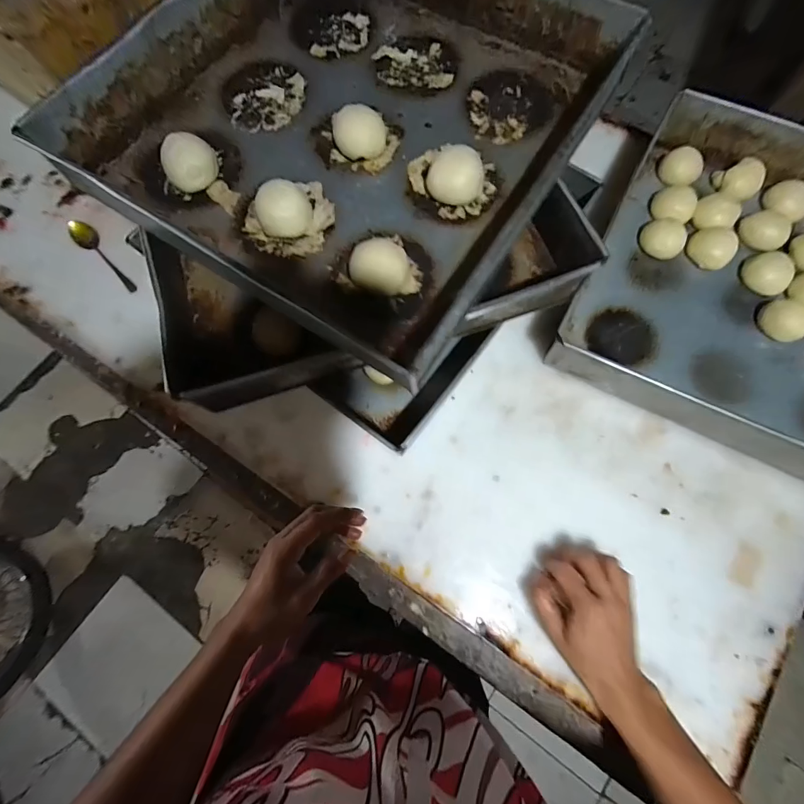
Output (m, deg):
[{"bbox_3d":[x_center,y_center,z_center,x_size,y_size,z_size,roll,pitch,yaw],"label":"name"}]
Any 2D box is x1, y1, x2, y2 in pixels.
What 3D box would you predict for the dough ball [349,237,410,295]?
[{"bbox_3d":[-0.019,-0.113,0.322,0.049,0.040,0.041,-8,75,-2],"label":"dough ball"}]

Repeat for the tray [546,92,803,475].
[{"bbox_3d":[0.462,-0.132,0.453,0.432,0.088,0.418,29,77,7],"label":"tray"}]

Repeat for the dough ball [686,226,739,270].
[{"bbox_3d":[0.409,-0.205,0.496,0.044,0.031,0.054,-38,78,-10],"label":"dough ball"}]

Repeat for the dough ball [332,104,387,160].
[{"bbox_3d":[-0.041,-0.261,0.369,0.049,0.031,0.044,-8,75,-2],"label":"dough ball"}]

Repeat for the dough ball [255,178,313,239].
[{"bbox_3d":[-0.108,-0.175,0.342,0.049,0.037,0.041,-23,76,-6],"label":"dough ball"}]

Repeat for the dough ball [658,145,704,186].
[{"bbox_3d":[0.390,-0.327,0.527,0.053,0.034,0.043,43,79,10],"label":"dough ball"}]

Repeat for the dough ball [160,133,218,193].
[{"bbox_3d":[-0.203,-0.229,0.360,0.050,0.034,0.045,-35,78,-9],"label":"dough ball"}]

